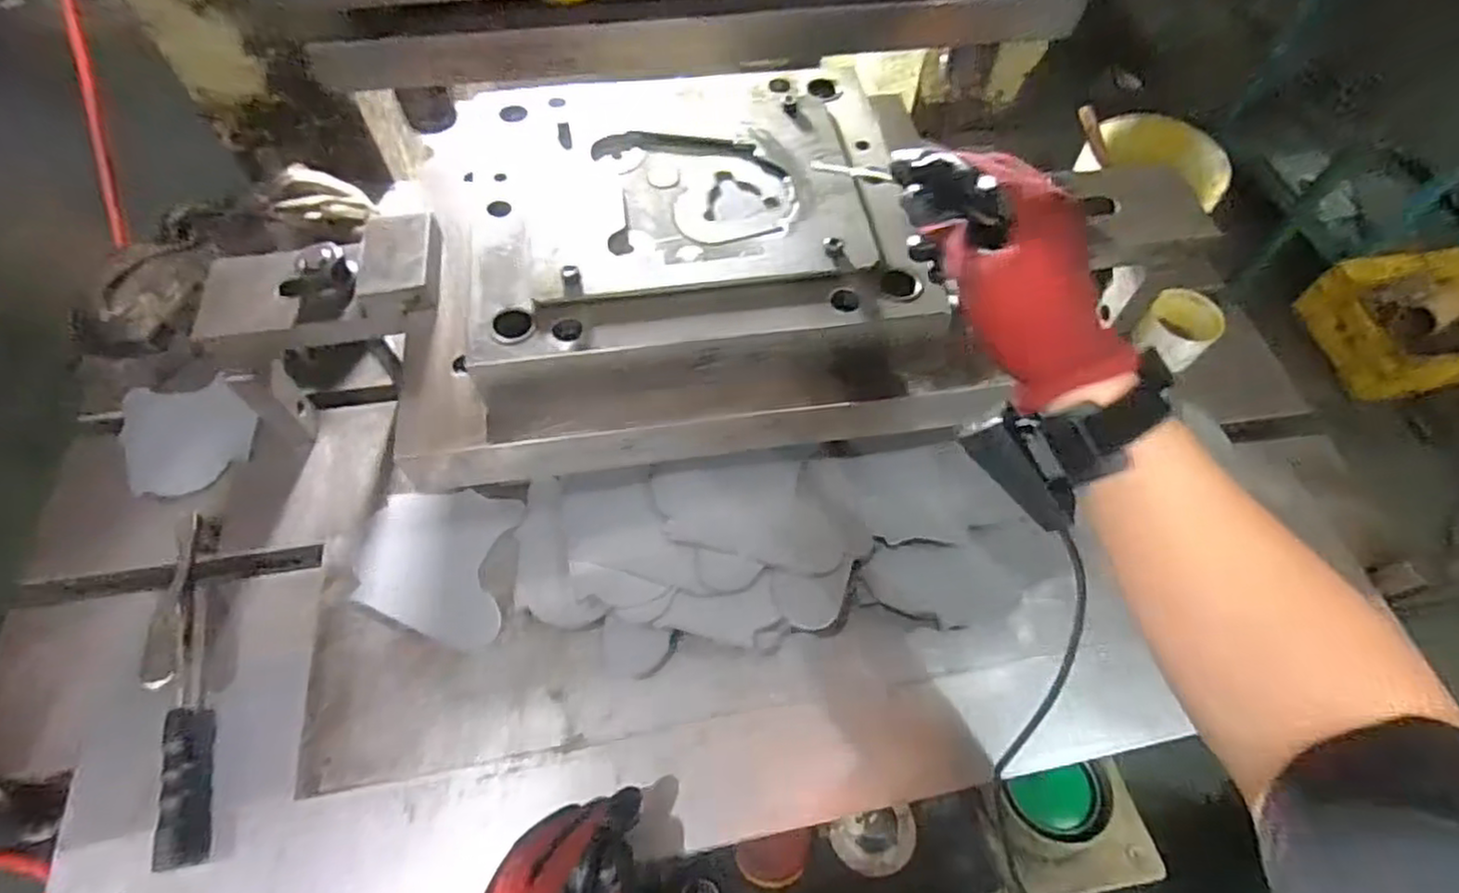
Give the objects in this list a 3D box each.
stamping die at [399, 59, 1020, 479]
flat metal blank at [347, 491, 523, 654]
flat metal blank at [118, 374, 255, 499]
[{"bbox_3d":[-0.036,-0.148,0.549,0.380,0.097,0.326,-5,60,-3],"label":"stamping die"},{"bbox_3d":[-0.243,0.097,0.582,0.123,0.005,0.128,3,59,1],"label":"flat metal blank"},{"bbox_3d":[-0.487,-0.010,0.638,0.102,0.008,0.109,4,63,-7],"label":"flat metal blank"}]

